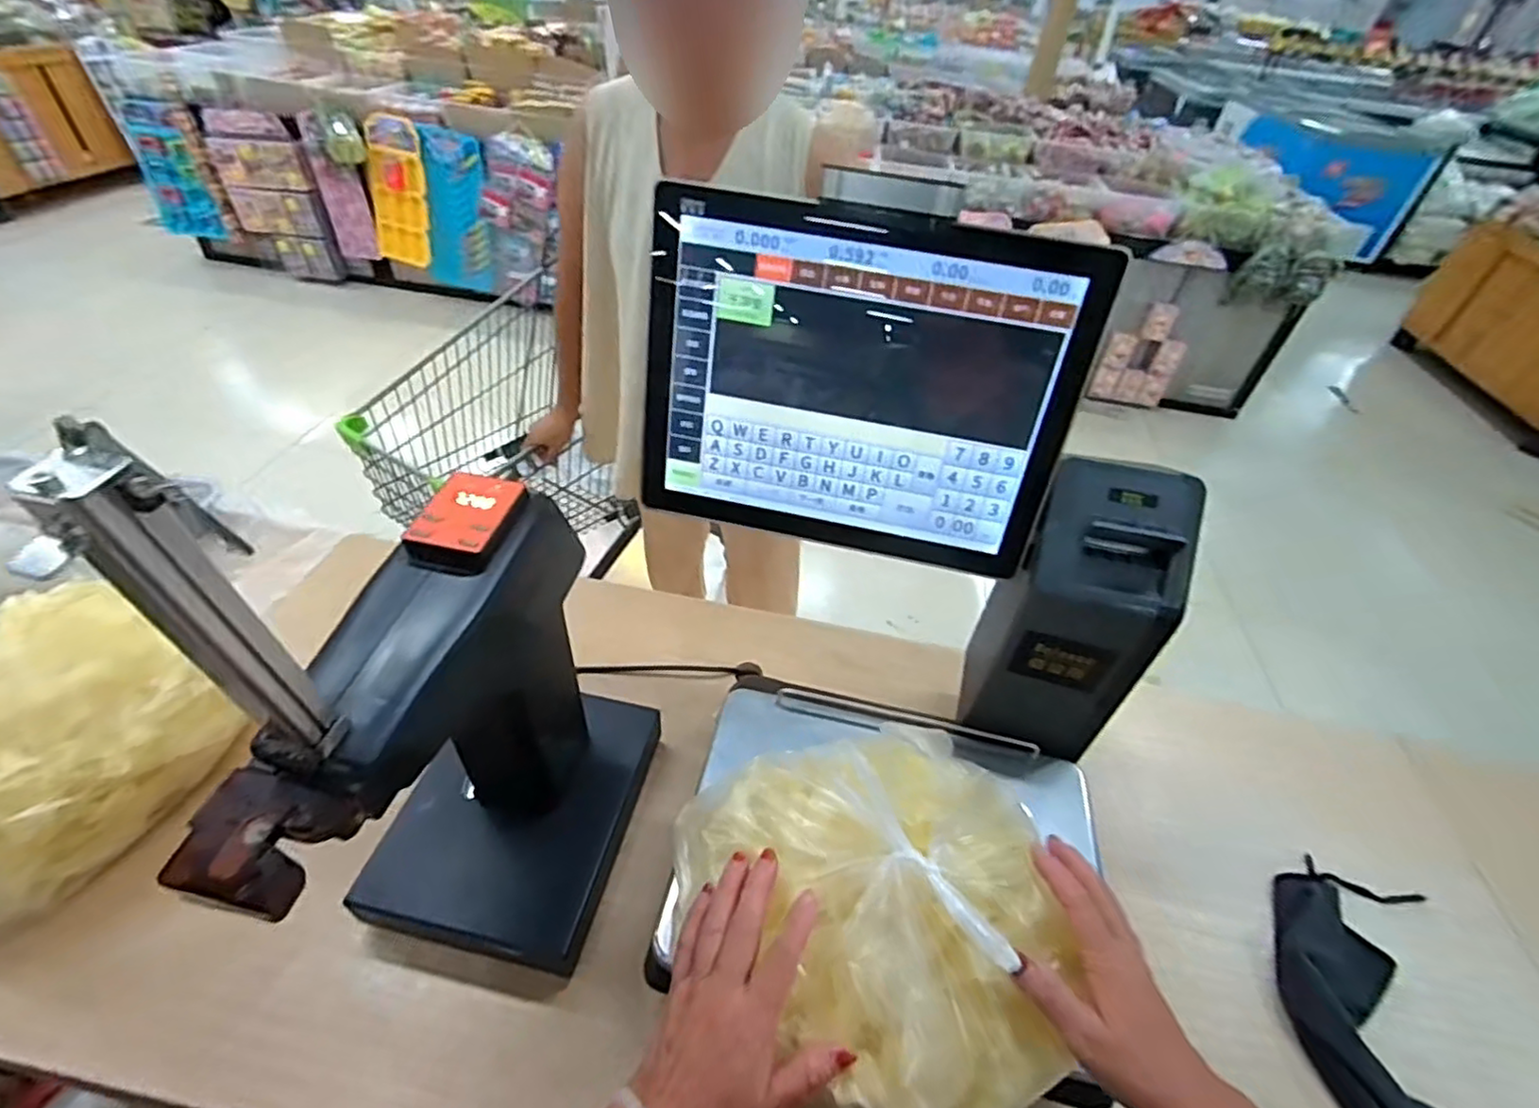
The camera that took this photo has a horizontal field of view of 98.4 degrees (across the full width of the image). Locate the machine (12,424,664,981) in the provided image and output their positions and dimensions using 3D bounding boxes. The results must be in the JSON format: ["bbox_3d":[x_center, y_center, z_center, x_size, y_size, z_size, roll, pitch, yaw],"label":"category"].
[{"bbox_3d":[-0.222,0.093,0.454,0.181,0.486,0.303,12,43,5],"label":"machine"}]

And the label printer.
[{"bbox_3d":[0.284,0.060,0.619,0.146,0.272,0.127,22,45,16],"label":"label printer"}]

